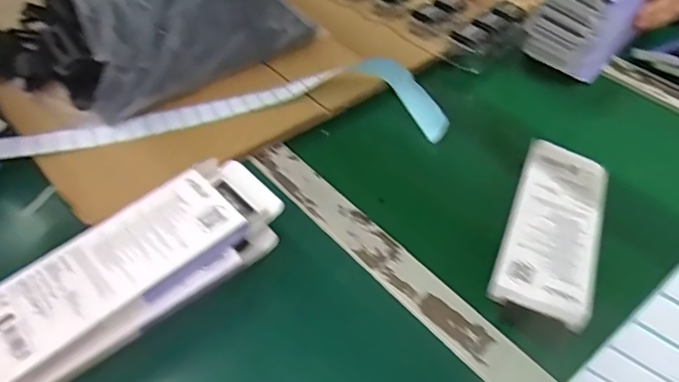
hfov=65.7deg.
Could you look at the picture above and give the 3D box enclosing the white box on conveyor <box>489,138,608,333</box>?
[{"bbox_3d":[0.191,0.025,0.462,0.076,0.021,0.185,19,48,14],"label":"white box on conveyor"}]

